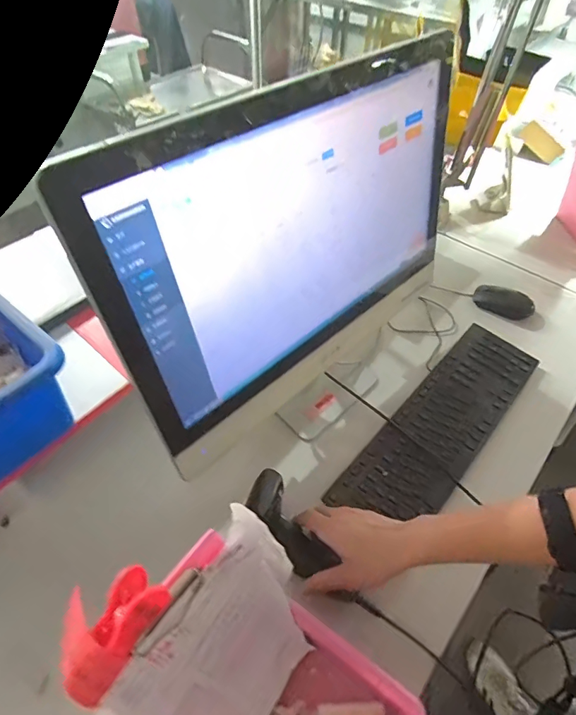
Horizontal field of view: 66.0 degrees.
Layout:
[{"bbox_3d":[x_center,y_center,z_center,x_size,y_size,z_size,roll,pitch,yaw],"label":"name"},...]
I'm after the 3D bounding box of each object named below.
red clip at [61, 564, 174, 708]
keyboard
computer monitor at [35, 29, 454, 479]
[{"bbox_3d":[-0.121,0.177,0.294,0.047,0.028,0.074,28,54,18],"label":"red clip"},{"bbox_3d":[0.236,0.093,0.665,0.123,0.024,0.410,35,56,23],"label":"keyboard"},{"bbox_3d":[0.038,-0.100,0.562,0.152,0.414,0.523,34,56,22],"label":"computer monitor"}]

